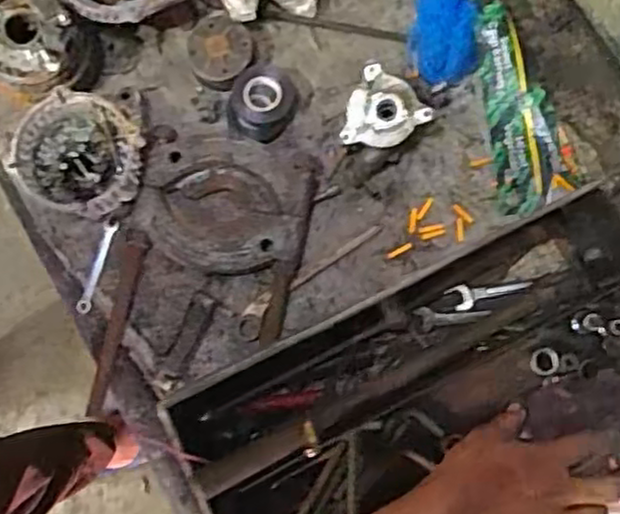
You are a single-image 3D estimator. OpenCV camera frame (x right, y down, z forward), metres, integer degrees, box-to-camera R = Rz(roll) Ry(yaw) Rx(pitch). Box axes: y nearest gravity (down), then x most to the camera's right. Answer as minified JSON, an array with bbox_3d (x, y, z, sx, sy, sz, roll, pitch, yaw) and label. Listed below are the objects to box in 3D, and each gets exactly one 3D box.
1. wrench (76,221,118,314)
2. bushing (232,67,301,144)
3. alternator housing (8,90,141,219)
[{"bbox_3d":[-0.249,0.012,0.839,0.017,0.011,0.110,17,80,3],"label":"wrench"},{"bbox_3d":[-0.053,-0.182,0.857,0.089,0.037,0.086,9,79,2],"label":"bushing"},{"bbox_3d":[-0.261,-0.124,0.832,0.145,0.079,0.150,0,79,0],"label":"alternator housing"}]

